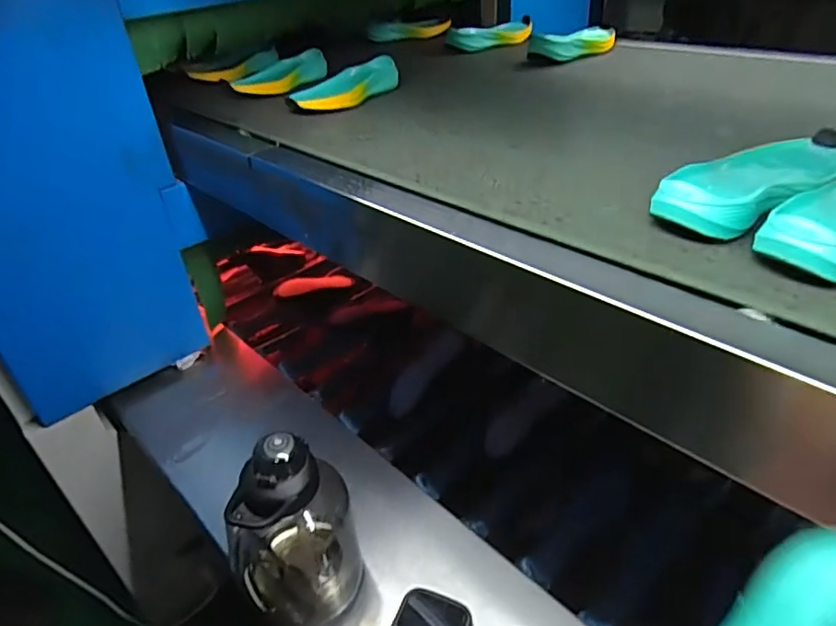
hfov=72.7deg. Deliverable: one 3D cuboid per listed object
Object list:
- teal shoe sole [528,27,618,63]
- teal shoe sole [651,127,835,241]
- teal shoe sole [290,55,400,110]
[{"bbox_3d":[0.301,-0.494,1.042,0.222,0.038,0.078,-24,39,-25],"label":"teal shoe sole"},{"bbox_3d":[0.292,-0.115,0.490,0.209,0.039,0.086,-28,41,-30],"label":"teal shoe sole"},{"bbox_3d":[-0.107,-0.352,0.875,0.078,0.033,0.190,18,41,28],"label":"teal shoe sole"}]

